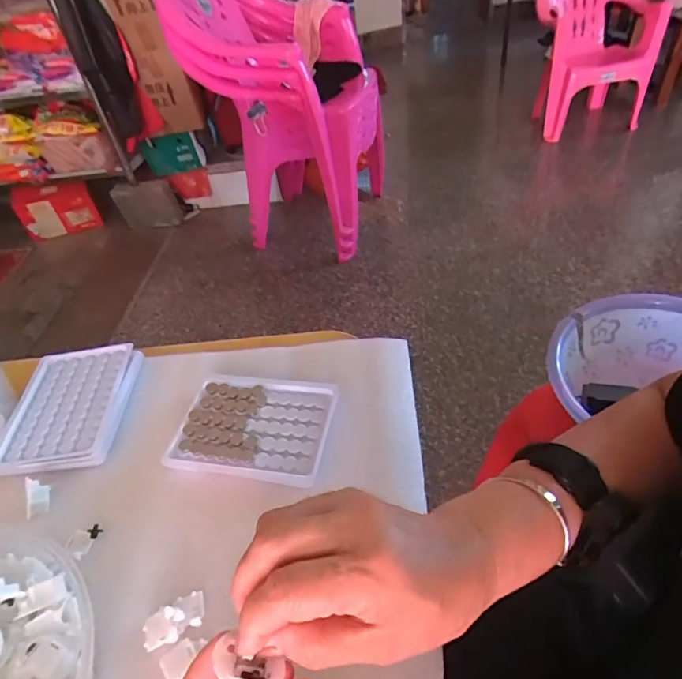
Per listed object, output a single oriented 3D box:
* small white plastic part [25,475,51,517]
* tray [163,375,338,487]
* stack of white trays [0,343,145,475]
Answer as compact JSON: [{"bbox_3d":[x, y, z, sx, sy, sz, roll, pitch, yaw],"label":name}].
[{"bbox_3d":[-0.240,0.124,0.371,0.017,0.019,0.024,-11,44,-2],"label":"small white plastic part"},{"bbox_3d":[-0.073,0.073,0.397,0.128,0.011,0.096,4,45,13],"label":"tray"},{"bbox_3d":[-0.251,0.062,0.438,0.106,0.019,0.133,-6,44,3],"label":"stack of white trays"}]

